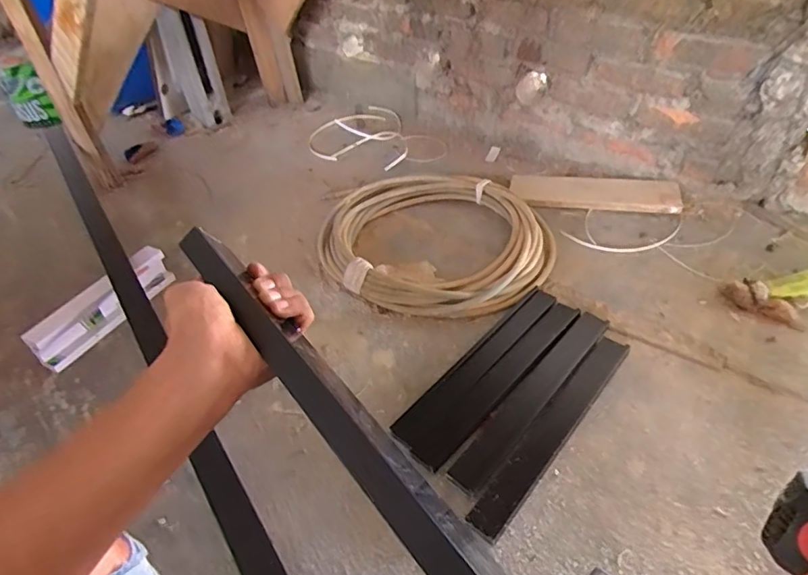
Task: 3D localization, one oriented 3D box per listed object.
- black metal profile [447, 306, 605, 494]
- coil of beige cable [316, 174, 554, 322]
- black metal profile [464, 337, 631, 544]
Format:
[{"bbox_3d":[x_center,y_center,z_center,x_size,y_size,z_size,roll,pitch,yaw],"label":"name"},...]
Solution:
[{"bbox_3d":[0.197,0.159,0.792,0.050,0.015,0.372,28,53,33],"label":"black metal profile"},{"bbox_3d":[0.059,-0.100,1.088,0.421,0.051,0.452,-4,43,4],"label":"coil of beige cable"},{"bbox_3d":[0.222,0.204,0.769,0.051,0.016,0.387,28,53,32],"label":"black metal profile"}]

